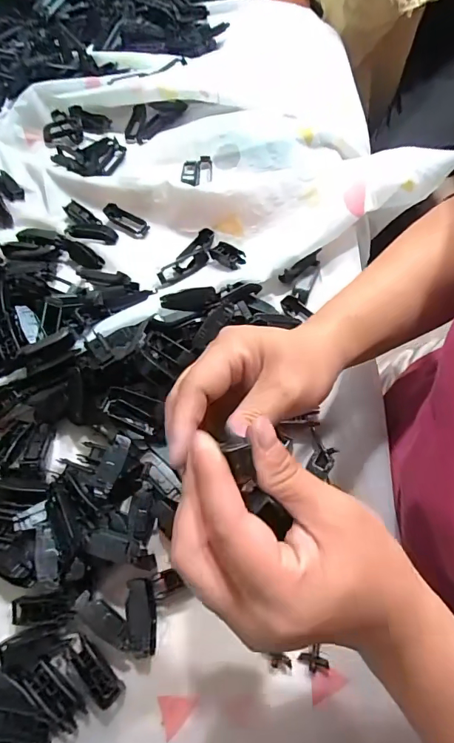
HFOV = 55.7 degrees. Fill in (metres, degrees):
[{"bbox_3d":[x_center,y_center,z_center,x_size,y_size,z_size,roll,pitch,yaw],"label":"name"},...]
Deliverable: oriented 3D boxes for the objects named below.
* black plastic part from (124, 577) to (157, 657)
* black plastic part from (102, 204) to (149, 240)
[{"bbox_3d":[-0.062,0.173,0.304,0.019,0.005,0.048,-8,64,1],"label":"black plastic part"},{"bbox_3d":[-0.114,-0.169,0.482,0.059,0.013,0.023,23,68,15],"label":"black plastic part"}]

